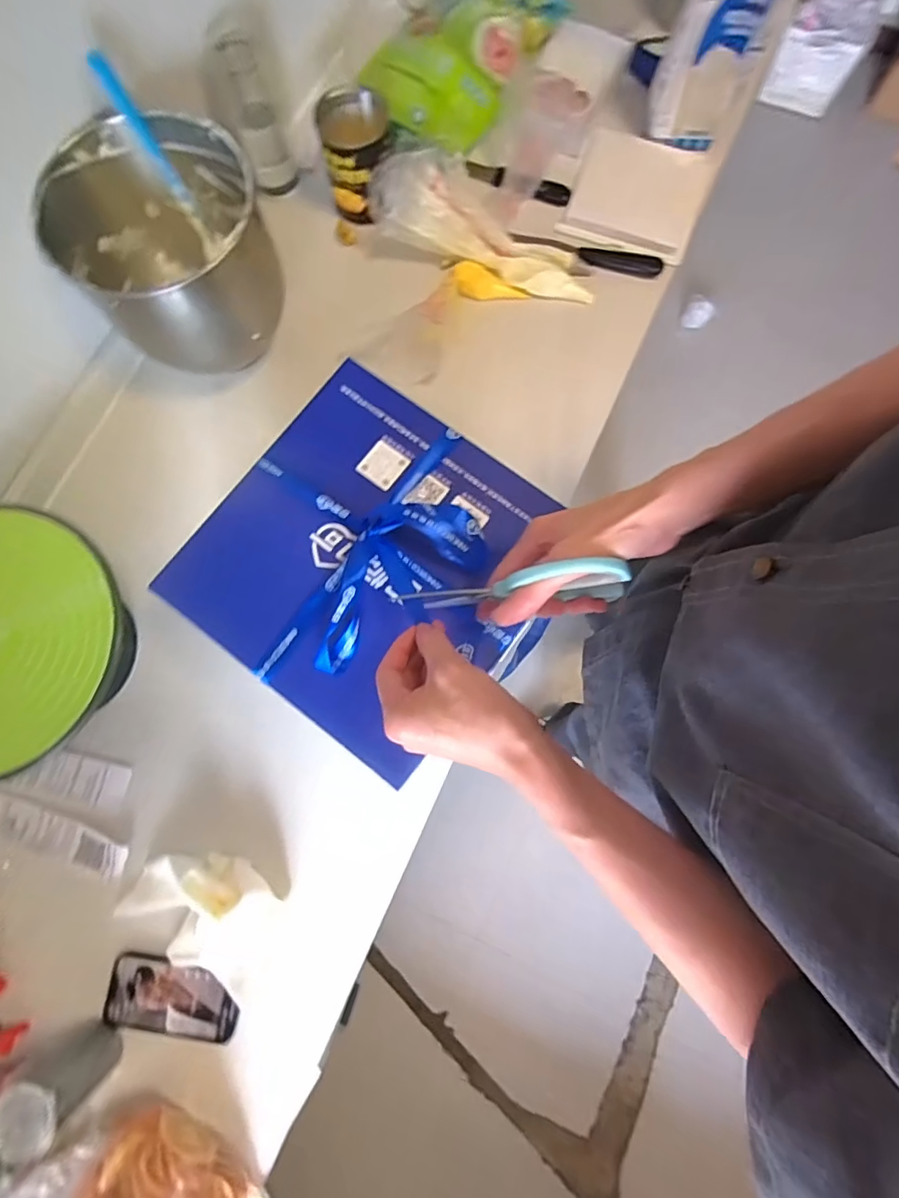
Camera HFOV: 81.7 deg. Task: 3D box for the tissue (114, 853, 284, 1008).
[{"bbox_3d":[-0.280,0.349,0.572,0.174,0.061,0.118,25,81,5],"label":"tissue"}]

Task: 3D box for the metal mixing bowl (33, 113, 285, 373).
[{"bbox_3d":[-0.312,-0.402,0.616,0.220,0.160,0.214,0,79,1],"label":"metal mixing bowl"}]

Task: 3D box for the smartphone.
[{"bbox_3d":[-0.310,0.446,0.580,0.146,0.011,0.074,6,79,2],"label":"smartphone"}]

